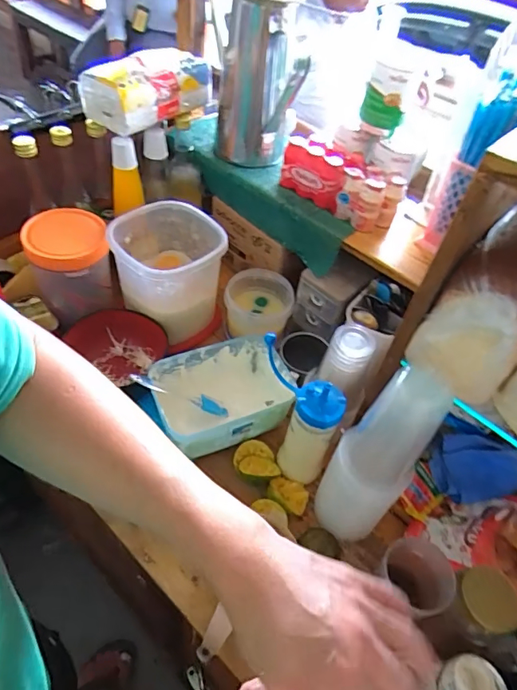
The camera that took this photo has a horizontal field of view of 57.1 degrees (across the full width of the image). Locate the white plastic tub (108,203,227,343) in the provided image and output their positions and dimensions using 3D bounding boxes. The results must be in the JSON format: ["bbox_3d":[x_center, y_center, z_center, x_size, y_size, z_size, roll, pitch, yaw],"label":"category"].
[{"bbox_3d":[-0.151,-0.127,0.805,0.176,0.147,0.179,-2,51,-9],"label":"white plastic tub"}]

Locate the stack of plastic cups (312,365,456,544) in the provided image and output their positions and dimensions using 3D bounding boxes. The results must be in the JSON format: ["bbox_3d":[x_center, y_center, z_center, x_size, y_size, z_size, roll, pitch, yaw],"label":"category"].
[{"bbox_3d":[0.136,0.143,0.568,0.089,0.301,0.075,23,52,12],"label":"stack of plastic cups"}]

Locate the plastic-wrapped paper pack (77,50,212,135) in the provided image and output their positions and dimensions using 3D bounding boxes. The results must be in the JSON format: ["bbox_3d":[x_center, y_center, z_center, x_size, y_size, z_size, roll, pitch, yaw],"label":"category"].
[{"bbox_3d":[-0.181,-0.424,0.776,0.107,0.078,0.191,35,55,21],"label":"plastic-wrapped paper pack"}]

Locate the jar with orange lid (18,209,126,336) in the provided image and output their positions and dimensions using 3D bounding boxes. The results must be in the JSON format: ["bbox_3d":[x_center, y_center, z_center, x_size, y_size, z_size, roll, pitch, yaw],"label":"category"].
[{"bbox_3d":[-0.304,-0.129,0.777,0.123,0.126,0.134,-16,54,-19],"label":"jar with orange lid"}]

